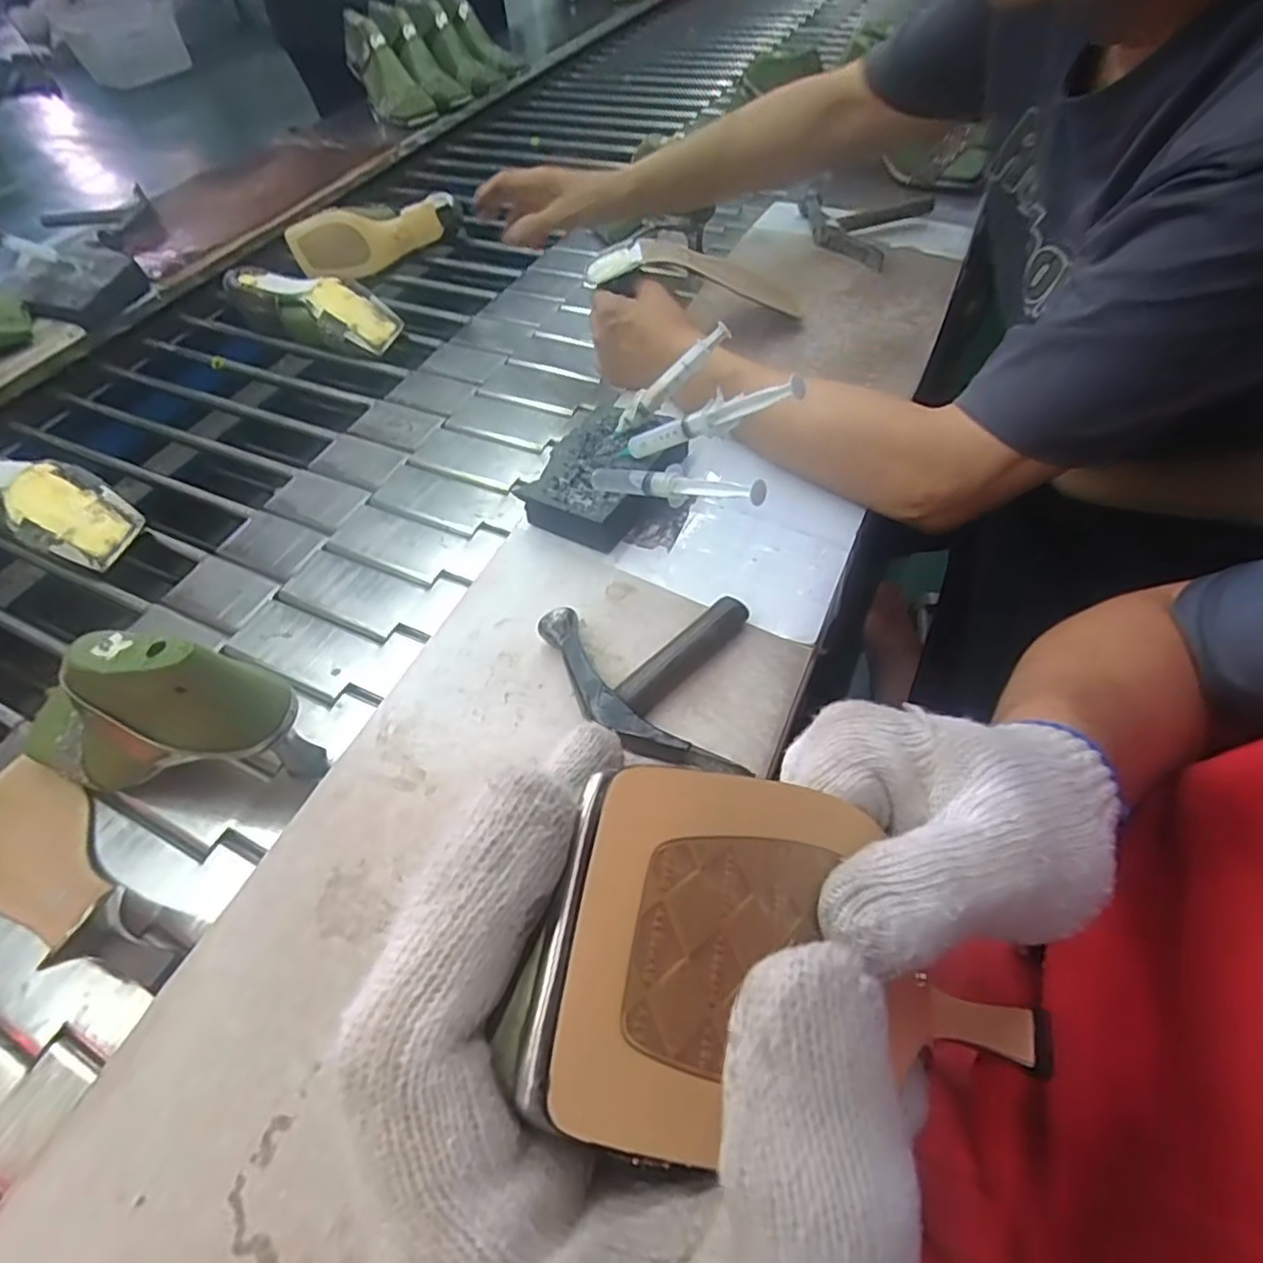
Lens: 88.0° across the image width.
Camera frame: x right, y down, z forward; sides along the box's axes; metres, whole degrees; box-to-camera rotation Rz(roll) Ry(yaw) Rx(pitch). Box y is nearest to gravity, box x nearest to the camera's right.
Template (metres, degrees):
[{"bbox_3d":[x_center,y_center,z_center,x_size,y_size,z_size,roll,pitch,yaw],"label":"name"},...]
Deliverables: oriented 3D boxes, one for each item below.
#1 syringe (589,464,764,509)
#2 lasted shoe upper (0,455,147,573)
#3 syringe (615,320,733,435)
[{"bbox_3d":[0.029,-0.102,0.446,0.150,0.020,0.024,18,54,43],"label":"syringe"},{"bbox_3d":[-0.580,-0.129,0.635,0.230,0.065,0.080,21,58,20],"label":"lasted shoe upper"},{"bbox_3d":[0.029,-0.199,0.519,0.116,0.020,0.024,-36,51,19],"label":"syringe"}]

